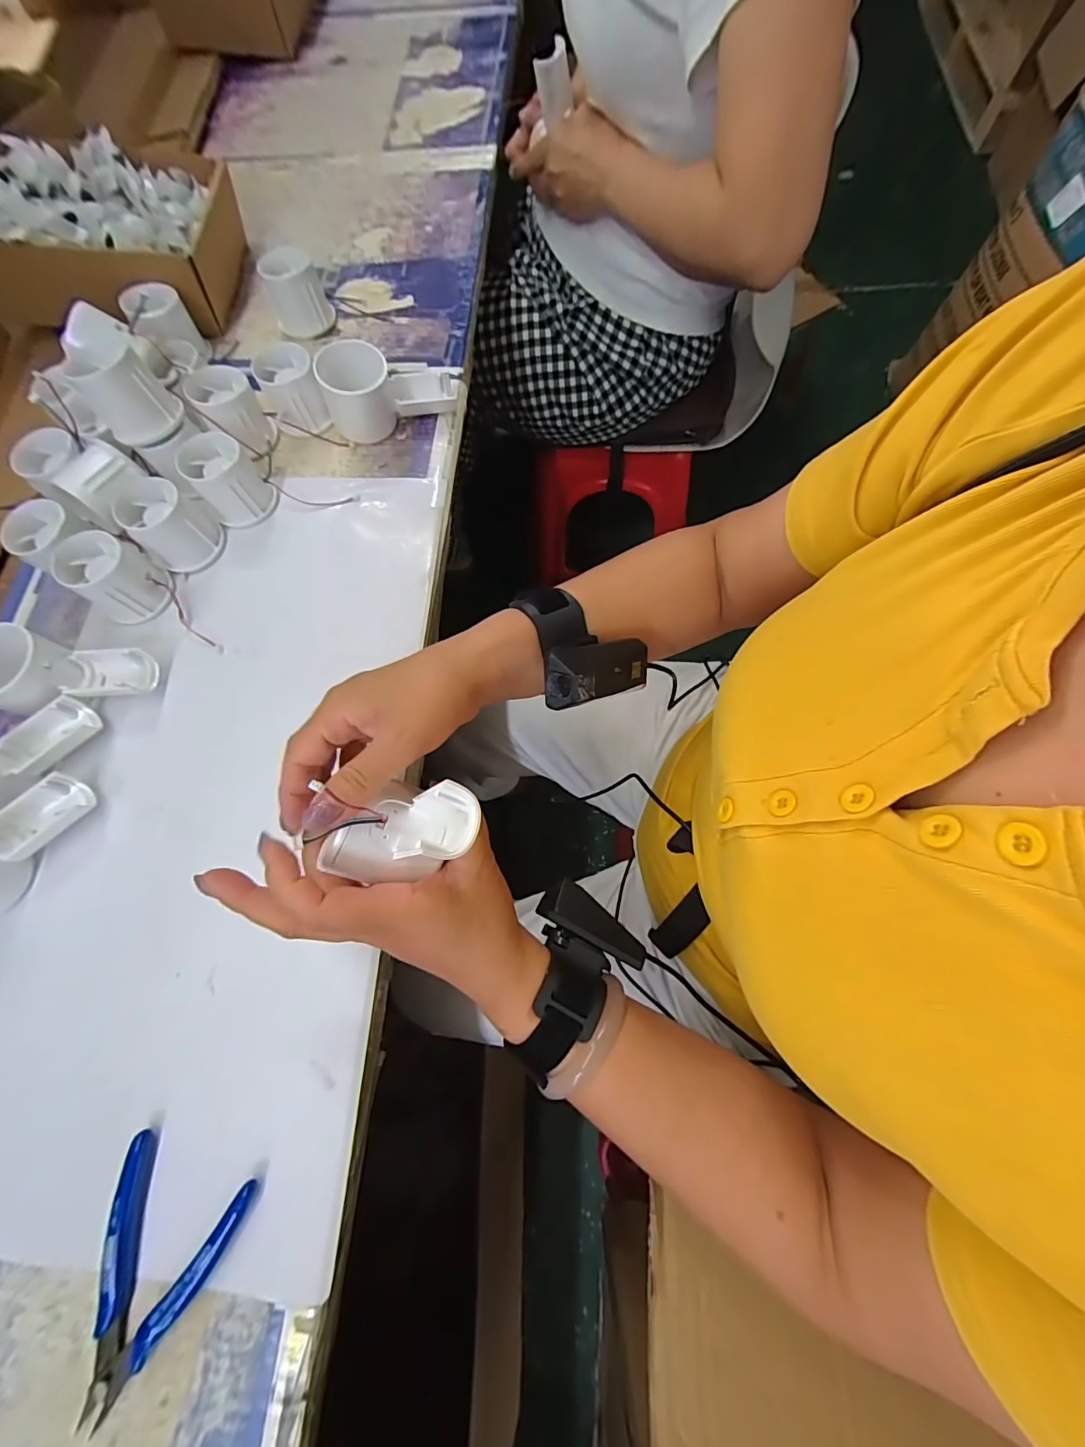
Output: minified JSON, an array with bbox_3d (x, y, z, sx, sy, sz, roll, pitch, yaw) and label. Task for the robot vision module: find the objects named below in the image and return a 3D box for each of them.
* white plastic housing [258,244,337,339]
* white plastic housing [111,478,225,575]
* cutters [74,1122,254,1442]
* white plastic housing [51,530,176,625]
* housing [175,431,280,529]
[{"bbox_3d":[-0.246,-0.429,0.480,0.056,0.049,0.056,-26,73,-6],"label":"white plastic housing"},{"bbox_3d":[-0.309,-0.167,0.400,0.059,0.045,0.058,-1,72,2],"label":"white plastic housing"},{"bbox_3d":[-0.219,0.302,0.262,0.078,0.006,0.113,19,74,8],"label":"cutters"},{"bbox_3d":[-0.344,-0.118,0.389,0.060,0.049,0.059,-1,72,2],"label":"white plastic housing"},{"bbox_3d":[-0.267,-0.207,0.409,0.053,0.048,0.056,-39,75,-10],"label":"housing"}]

